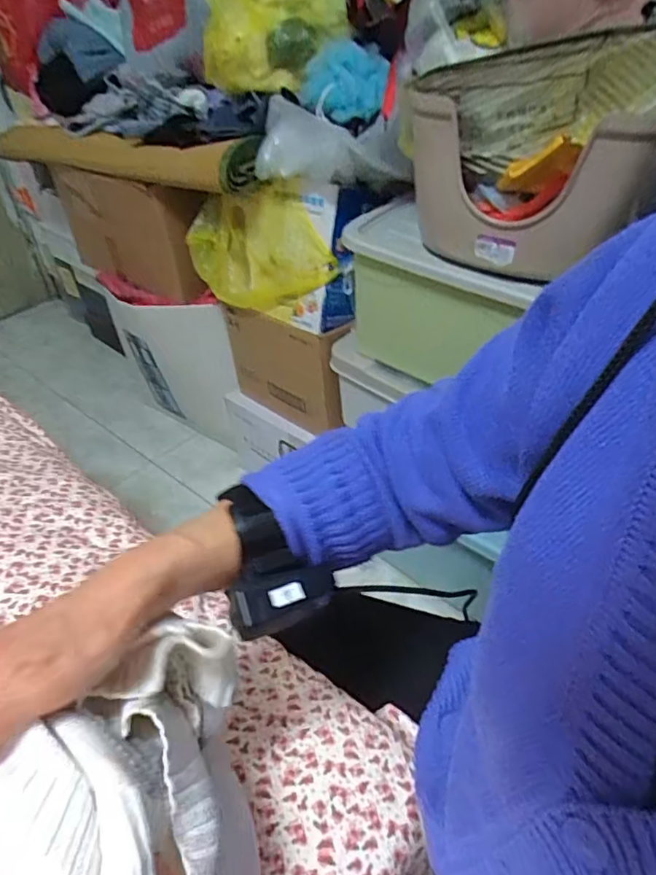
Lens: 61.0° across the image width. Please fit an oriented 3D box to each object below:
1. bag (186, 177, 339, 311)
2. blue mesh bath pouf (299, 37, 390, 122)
[{"bbox_3d":[-0.125,-0.352,1.048,0.328,0.204,0.092,21,45,28],"label":"bag"},{"bbox_3d":[0.023,-0.581,0.906,0.140,0.092,0.089,21,45,28],"label":"blue mesh bath pouf"}]

